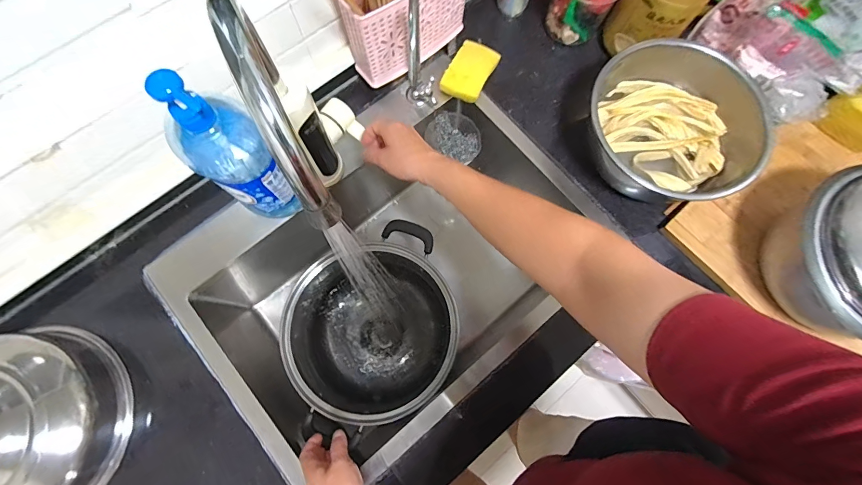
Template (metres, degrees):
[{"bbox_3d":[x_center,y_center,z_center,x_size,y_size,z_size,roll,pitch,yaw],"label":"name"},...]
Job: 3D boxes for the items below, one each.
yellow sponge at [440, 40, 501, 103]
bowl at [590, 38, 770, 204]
[{"bbox_3d":[0.065,-0.284,0.629,0.066,0.025,0.091,28,77,5],"label":"yellow sponge"},{"bbox_3d":[0.355,-0.162,0.569,0.237,0.105,0.254,0,76,-1],"label":"bowl"}]

